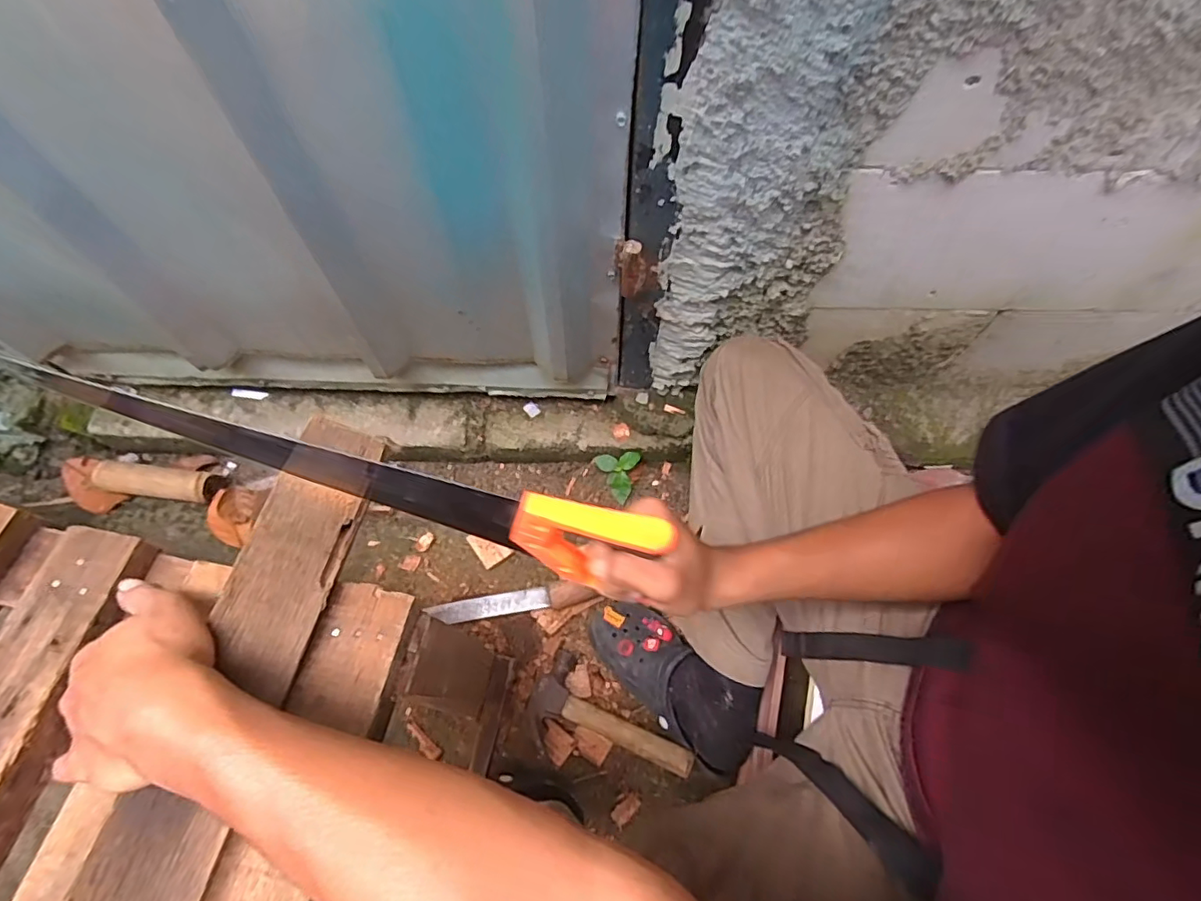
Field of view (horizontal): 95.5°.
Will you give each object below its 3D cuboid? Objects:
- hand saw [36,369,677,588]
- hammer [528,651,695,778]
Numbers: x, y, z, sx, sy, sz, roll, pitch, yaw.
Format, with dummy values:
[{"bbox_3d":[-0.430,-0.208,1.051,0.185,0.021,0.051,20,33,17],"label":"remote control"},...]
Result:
[{"bbox_3d":[-0.157,0.023,0.383,0.393,0.094,0.030,16,65,-1],"label":"hand saw"},{"bbox_3d":[0.012,0.342,0.681,0.211,0.025,0.106,15,64,25],"label":"hammer"}]

